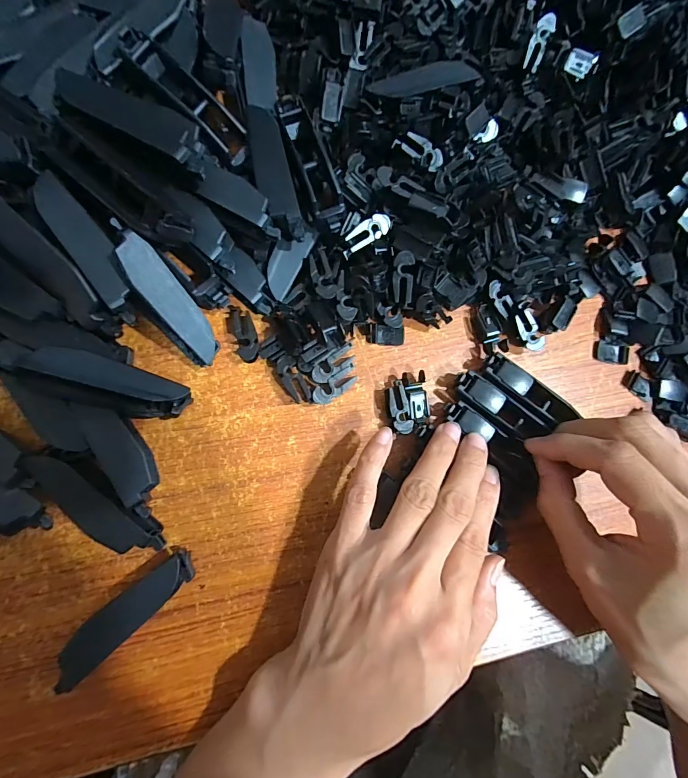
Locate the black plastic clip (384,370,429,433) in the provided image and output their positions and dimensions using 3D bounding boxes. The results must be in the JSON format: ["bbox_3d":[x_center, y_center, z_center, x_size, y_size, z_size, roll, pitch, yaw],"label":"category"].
[{"bbox_3d":[0.035,0.008,0.214,0.024,0.012,0.032,-5,83,-7],"label":"black plastic clip"}]

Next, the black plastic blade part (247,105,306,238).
[{"bbox_3d":[-0.035,-0.109,0.193,0.018,0.007,0.071,-14,82,7],"label":"black plastic blade part"}]

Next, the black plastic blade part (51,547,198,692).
[{"bbox_3d":[-0.103,0.106,0.182,0.072,0.019,0.018,-42,89,-10],"label":"black plastic blade part"}]

